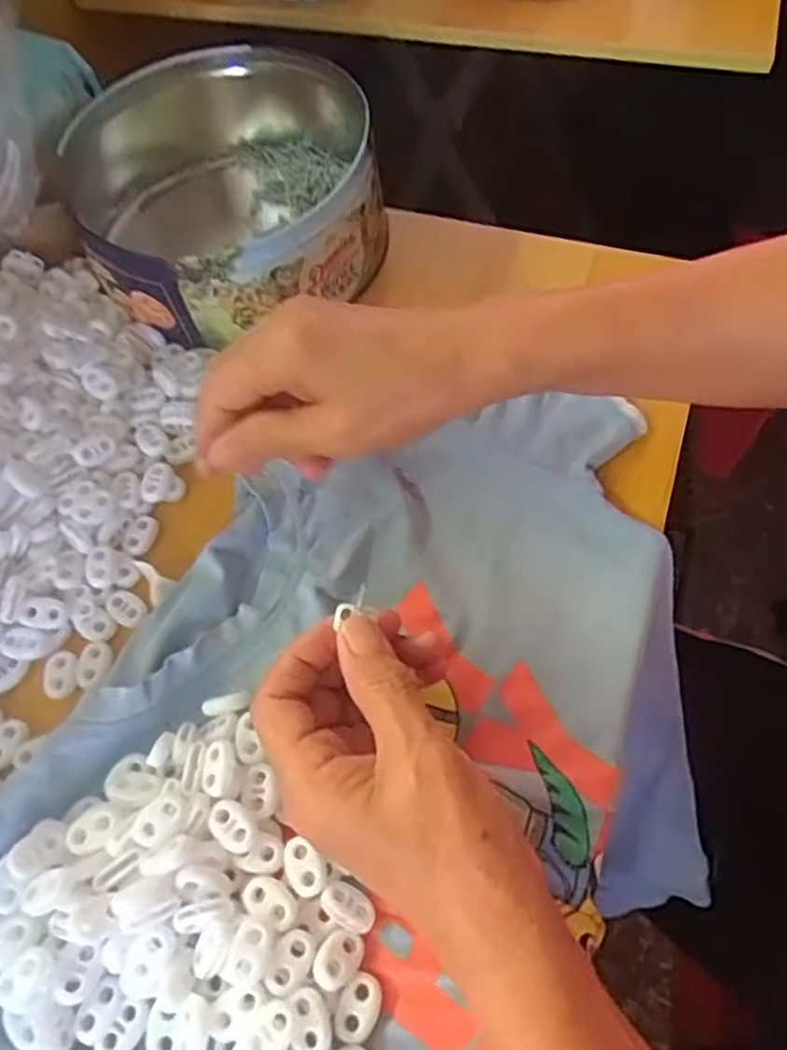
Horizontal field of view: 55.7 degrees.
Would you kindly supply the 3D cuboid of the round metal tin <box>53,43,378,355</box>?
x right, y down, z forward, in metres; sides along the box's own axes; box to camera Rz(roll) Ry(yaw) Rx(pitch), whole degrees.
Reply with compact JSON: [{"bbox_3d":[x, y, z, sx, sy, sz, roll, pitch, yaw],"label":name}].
[{"bbox_3d":[-0.099,-0.206,0.473,0.175,0.084,0.197,-12,61,-4],"label":"round metal tin"}]

